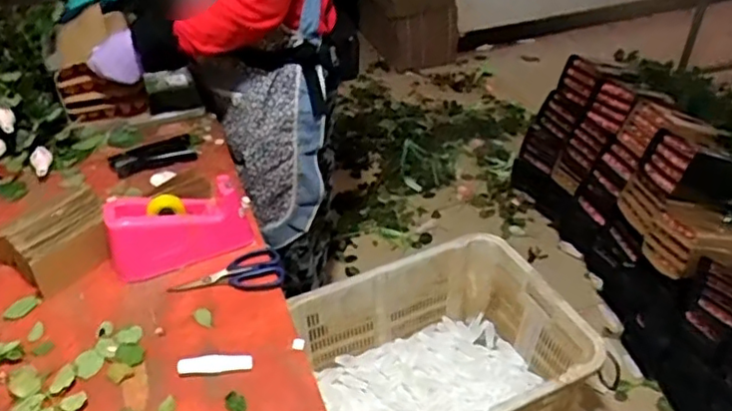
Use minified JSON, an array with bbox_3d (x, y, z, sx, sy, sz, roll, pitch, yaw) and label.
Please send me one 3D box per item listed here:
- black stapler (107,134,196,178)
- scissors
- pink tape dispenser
[{"bbox_3d":[-0.394,-0.094,1.179,0.156,0.027,0.068,-25,45,-27],"label":"black stapler"},{"bbox_3d":[-0.204,0.101,0.941,0.163,0.010,0.081,-4,39,-3],"label":"scissors"},{"bbox_3d":[-0.273,0.032,0.945,0.208,0.098,0.065,-16,41,-18],"label":"pink tape dispenser"}]

